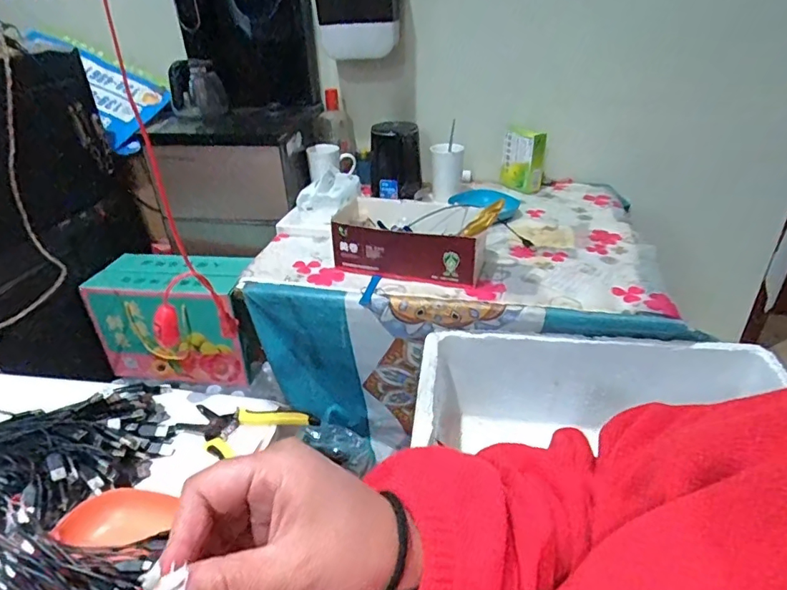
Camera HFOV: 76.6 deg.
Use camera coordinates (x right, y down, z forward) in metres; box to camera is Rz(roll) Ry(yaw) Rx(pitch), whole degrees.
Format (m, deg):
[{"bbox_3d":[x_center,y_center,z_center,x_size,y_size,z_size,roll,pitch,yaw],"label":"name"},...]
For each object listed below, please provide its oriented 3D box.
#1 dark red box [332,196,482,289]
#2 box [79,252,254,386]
[{"bbox_3d":[0.028,-0.096,0.887,0.249,0.091,0.131,8,33,16],"label":"dark red box"},{"bbox_3d":[-0.474,0.050,1.121,0.329,0.233,0.158,2,32,6],"label":"box"}]

